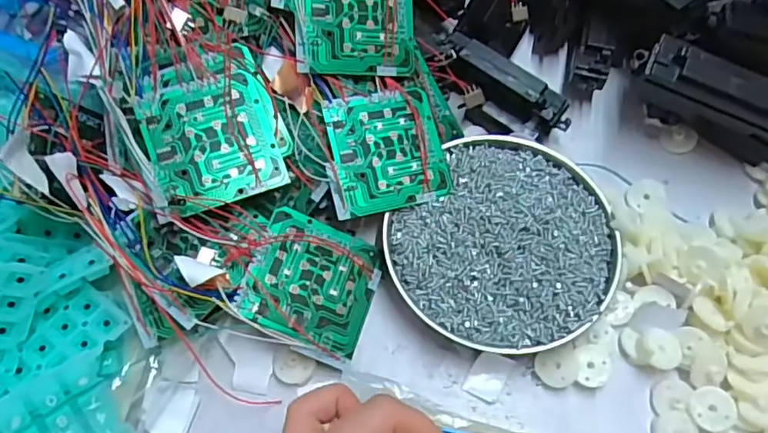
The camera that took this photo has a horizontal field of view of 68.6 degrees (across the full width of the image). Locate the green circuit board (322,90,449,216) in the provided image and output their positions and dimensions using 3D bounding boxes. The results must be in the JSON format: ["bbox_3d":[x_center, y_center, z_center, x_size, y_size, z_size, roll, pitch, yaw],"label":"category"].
[{"bbox_3d":[0.001,-0.040,0.340,0.073,0.004,0.071,-12,81,-16],"label":"green circuit board"}]

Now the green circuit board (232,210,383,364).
[{"bbox_3d":[-0.039,0.038,0.320,0.072,0.004,0.069,26,63,-12],"label":"green circuit board"}]

